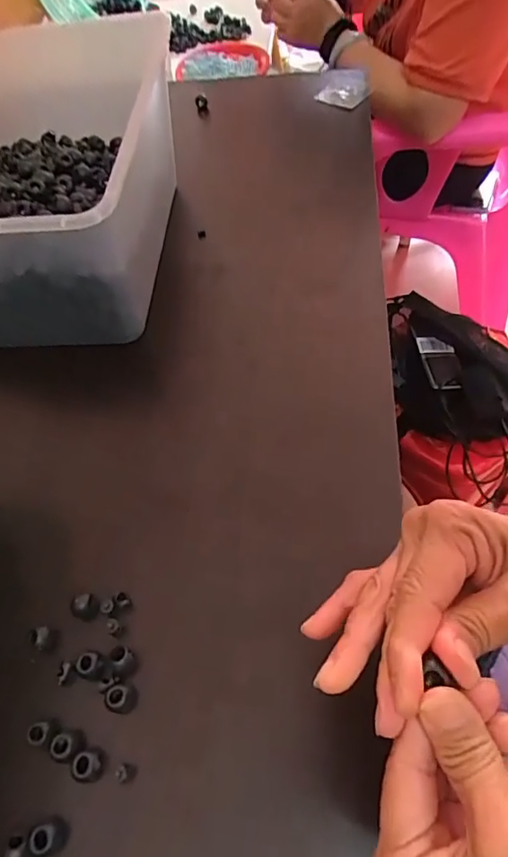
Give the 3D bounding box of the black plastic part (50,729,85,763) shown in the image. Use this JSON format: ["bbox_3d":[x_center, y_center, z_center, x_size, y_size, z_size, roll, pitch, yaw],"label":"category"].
[{"bbox_3d":[-0.105,0.179,0.285,0.015,0.014,0.015,-3,58,5],"label":"black plastic part"}]

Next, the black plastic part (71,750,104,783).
[{"bbox_3d":[-0.092,0.187,0.279,0.013,0.017,0.015,-7,58,2],"label":"black plastic part"}]

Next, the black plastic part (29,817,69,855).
[{"bbox_3d":[-0.108,0.214,0.264,0.015,0.015,0.014,-3,58,5],"label":"black plastic part"}]

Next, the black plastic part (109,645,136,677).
[{"bbox_3d":[-0.079,0.142,0.305,0.015,0.017,0.016,4,59,9],"label":"black plastic part"}]

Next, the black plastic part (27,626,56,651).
[{"bbox_3d":[-0.132,0.131,0.314,0.011,0.017,0.012,-3,58,5],"label":"black plastic part"}]

